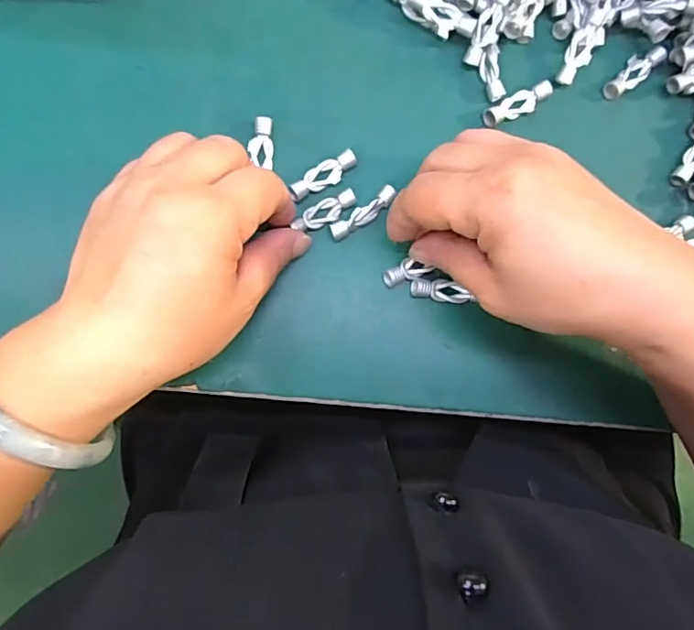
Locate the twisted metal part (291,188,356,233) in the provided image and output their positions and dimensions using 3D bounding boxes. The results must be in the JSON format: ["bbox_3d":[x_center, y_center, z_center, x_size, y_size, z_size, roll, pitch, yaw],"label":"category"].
[{"bbox_3d":[-0.011,-0.052,0.272,0.033,0.006,0.012,-31,90,-5],"label":"twisted metal part"}]

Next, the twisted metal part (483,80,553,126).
[{"bbox_3d":[0.089,-0.110,0.285,0.038,0.007,0.011,-25,89,-6],"label":"twisted metal part"}]

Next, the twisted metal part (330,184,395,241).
[{"bbox_3d":[0.008,-0.050,0.272,0.038,0.009,0.008,-36,91,-6],"label":"twisted metal part"}]

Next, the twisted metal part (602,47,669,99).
[{"bbox_3d":[0.152,-0.129,0.291,0.037,0.009,0.013,-39,91,-6],"label":"twisted metal part"}]

